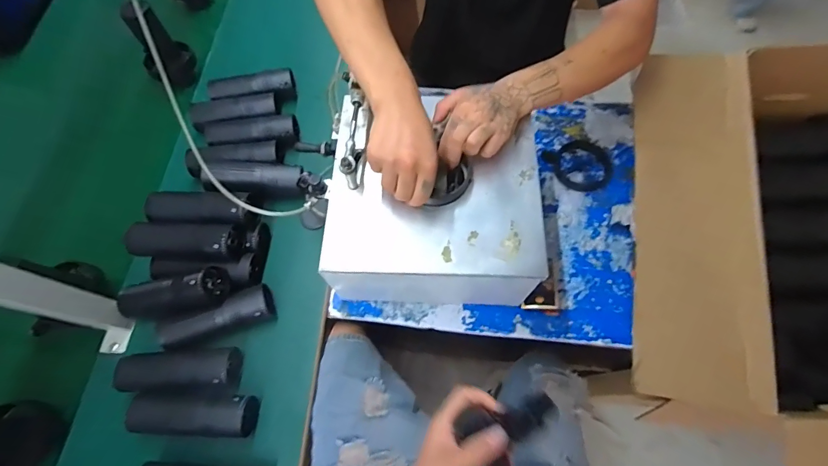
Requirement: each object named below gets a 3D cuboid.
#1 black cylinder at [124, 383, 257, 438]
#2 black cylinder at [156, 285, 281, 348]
[{"bbox_3d":[-0.307,0.254,0.561,0.164,0.051,0.059,3,66,3],"label":"black cylinder"},{"bbox_3d":[-0.303,0.136,0.616,0.172,0.046,0.054,-20,67,-7],"label":"black cylinder"}]

